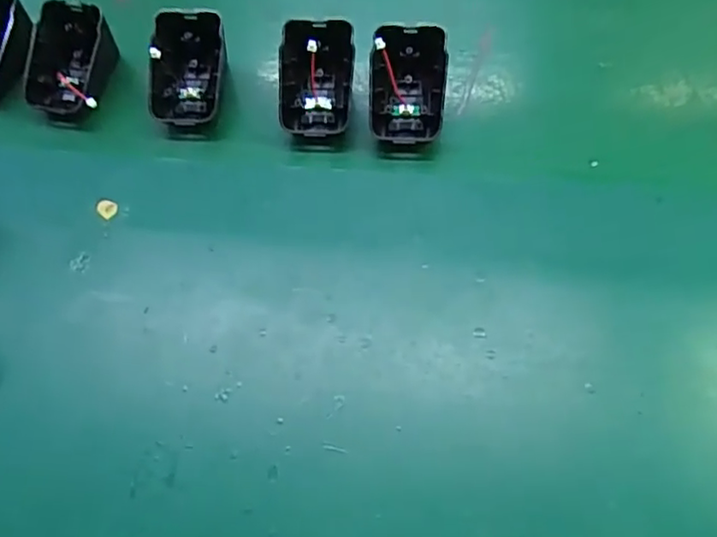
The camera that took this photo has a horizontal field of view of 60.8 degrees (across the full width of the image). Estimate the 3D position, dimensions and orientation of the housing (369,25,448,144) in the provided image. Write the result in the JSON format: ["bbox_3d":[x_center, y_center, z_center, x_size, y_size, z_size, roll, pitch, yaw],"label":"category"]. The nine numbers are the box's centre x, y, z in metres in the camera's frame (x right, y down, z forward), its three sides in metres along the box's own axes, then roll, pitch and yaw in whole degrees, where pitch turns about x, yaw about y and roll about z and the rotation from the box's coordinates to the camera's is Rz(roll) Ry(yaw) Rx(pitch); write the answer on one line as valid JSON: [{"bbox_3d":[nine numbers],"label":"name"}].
[{"bbox_3d":[0.029,-0.108,0.367,0.043,0.022,0.071,4,100,0],"label":"housing"}]

